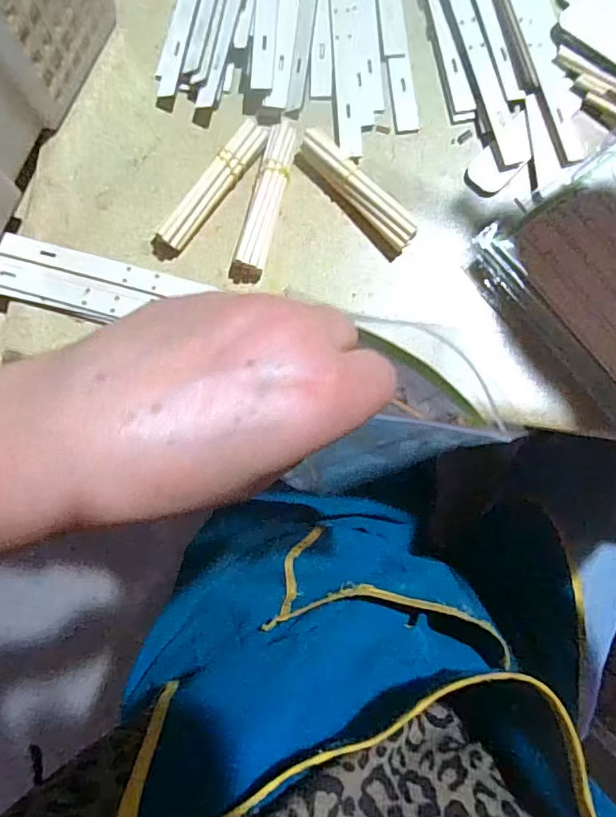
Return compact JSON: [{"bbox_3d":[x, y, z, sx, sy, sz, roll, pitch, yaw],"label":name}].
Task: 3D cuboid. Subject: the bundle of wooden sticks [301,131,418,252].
[{"bbox_3d":[0.033,-0.148,0.360,0.021,0.024,0.100,-40,85,-3],"label":"bundle of wooden sticks"}]

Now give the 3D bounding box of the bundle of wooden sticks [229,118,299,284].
[{"bbox_3d":[-0.029,-0.141,0.362,0.021,0.020,0.110,15,85,2],"label":"bundle of wooden sticks"}]

